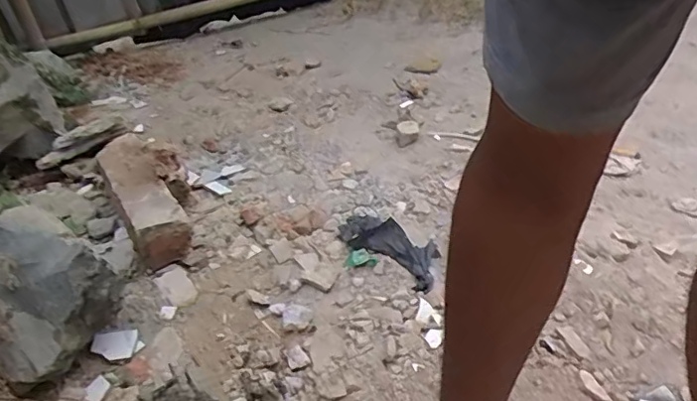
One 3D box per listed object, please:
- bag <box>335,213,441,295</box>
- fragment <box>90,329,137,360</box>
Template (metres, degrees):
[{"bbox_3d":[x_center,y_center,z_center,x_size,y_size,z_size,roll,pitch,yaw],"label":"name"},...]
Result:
[{"bbox_3d":[0.092,0.092,1.209,0.256,0.047,0.116,27,50,34],"label":"bag"},{"bbox_3d":[-0.411,0.255,0.978,0.073,0.012,0.055,-2,49,-29],"label":"fragment"}]

